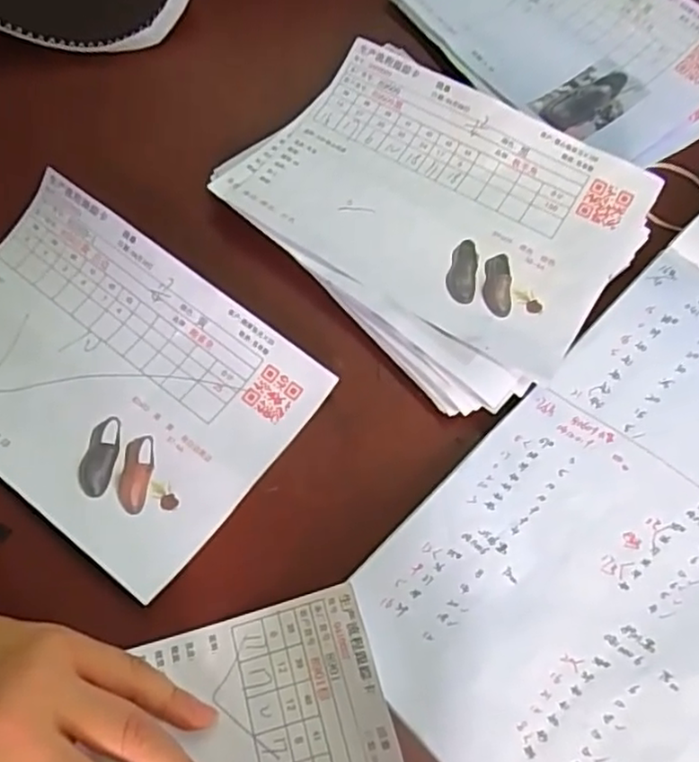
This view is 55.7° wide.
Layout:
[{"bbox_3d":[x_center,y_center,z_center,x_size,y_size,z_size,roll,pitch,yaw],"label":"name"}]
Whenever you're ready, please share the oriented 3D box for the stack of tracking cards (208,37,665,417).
[{"bbox_3d":[0.045,-0.100,0.383,0.217,0.023,0.169,36,71,12],"label":"stack of tracking cards"}]

